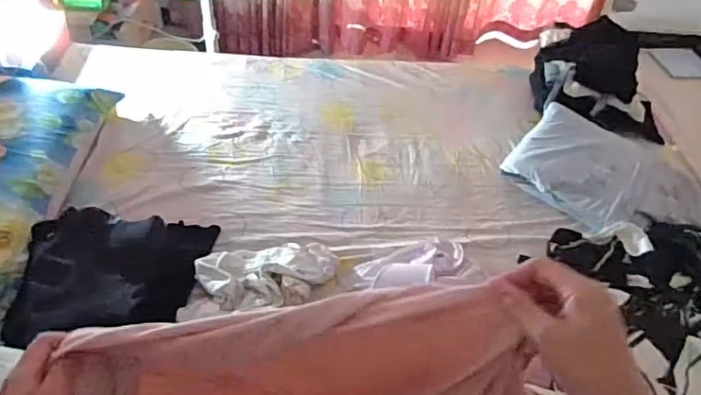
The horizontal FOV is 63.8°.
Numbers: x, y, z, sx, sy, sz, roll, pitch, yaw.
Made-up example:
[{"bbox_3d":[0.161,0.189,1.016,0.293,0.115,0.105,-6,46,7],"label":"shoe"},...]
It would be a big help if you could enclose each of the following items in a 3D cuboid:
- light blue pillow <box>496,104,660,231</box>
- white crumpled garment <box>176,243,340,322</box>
[{"bbox_3d":[0.642,-0.110,1.531,0.350,0.104,0.382,29,50,21],"label":"light blue pillow"},{"bbox_3d":[-0.186,0.172,1.247,0.320,0.061,0.198,-1,46,-7],"label":"white crumpled garment"}]

